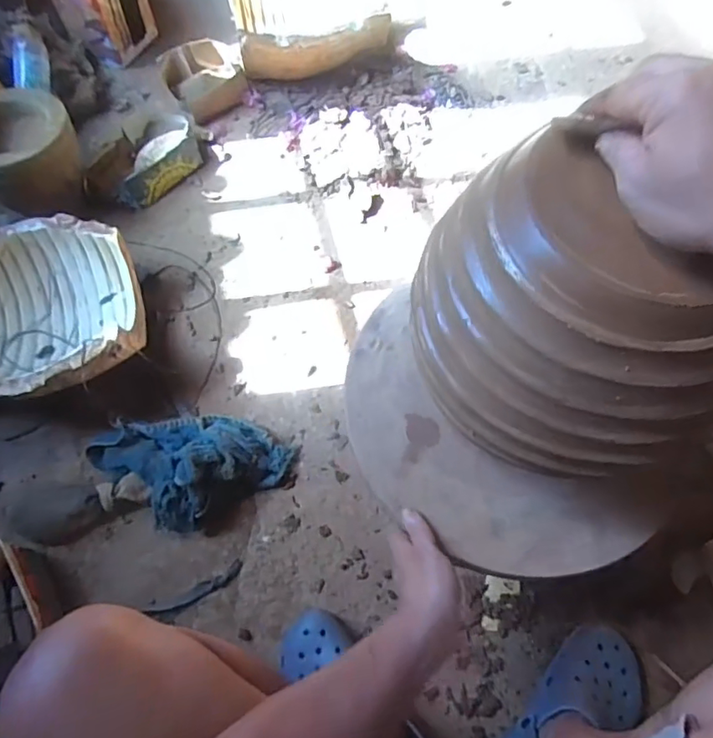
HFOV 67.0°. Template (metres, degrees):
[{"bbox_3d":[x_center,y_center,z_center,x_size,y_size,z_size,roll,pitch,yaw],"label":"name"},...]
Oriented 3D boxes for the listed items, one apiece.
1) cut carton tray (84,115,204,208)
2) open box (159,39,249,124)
[{"bbox_3d":[-0.451,-0.450,1.170,0.277,0.058,0.173,-39,69,-18],"label":"cut carton tray"},{"bbox_3d":[-0.353,-0.685,1.274,0.179,0.068,0.192,-31,67,-15],"label":"open box"}]

